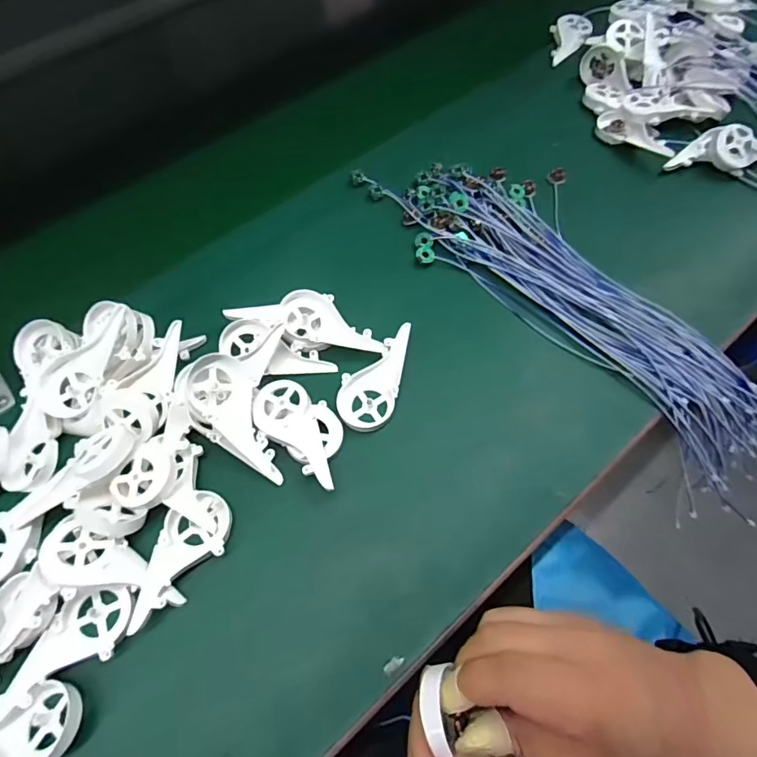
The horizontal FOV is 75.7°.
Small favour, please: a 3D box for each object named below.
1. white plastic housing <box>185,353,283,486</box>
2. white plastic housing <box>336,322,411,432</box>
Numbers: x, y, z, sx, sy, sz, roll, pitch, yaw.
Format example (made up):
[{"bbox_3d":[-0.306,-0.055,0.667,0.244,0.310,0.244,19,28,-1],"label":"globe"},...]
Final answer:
[{"bbox_3d":[-0.107,0.033,0.362,0.049,0.021,0.102,-27,91,-13],"label":"white plastic housing"},{"bbox_3d":[-0.005,-0.003,0.392,0.045,0.016,0.088,10,64,5],"label":"white plastic housing"}]

